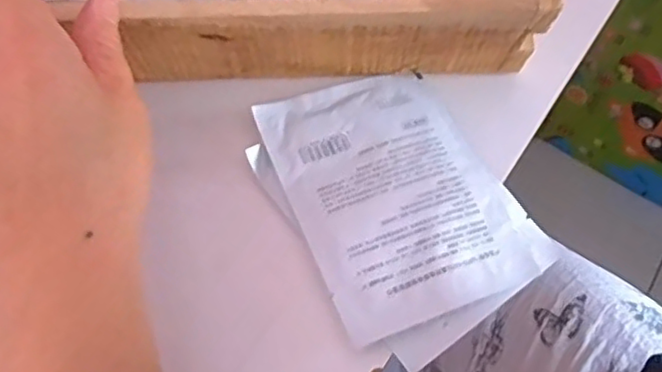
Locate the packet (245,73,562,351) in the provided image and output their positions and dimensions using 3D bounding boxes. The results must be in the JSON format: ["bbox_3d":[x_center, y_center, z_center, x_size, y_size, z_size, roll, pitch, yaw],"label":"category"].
[{"bbox_3d":[0.032,0.000,0.311,0.101,0.011,0.125,-20,63,-13],"label":"packet"}]

